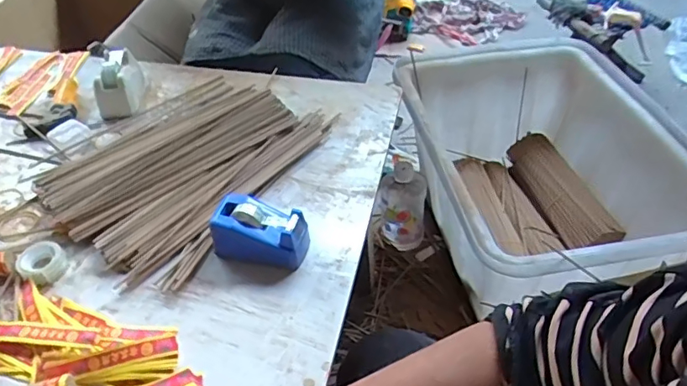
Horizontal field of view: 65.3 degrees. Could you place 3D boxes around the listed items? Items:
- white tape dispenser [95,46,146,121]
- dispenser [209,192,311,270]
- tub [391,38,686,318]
[{"bbox_3d":[-0.342,-0.174,0.819,0.054,0.059,0.113,-8,44,-6],"label":"white tape dispenser"},{"bbox_3d":[-0.089,0.042,0.587,0.102,0.056,0.054,10,45,12],"label":"dispenser"},{"bbox_3d":[0.380,-0.044,1.047,0.482,0.254,0.614,-4,44,-2],"label":"tub"}]

